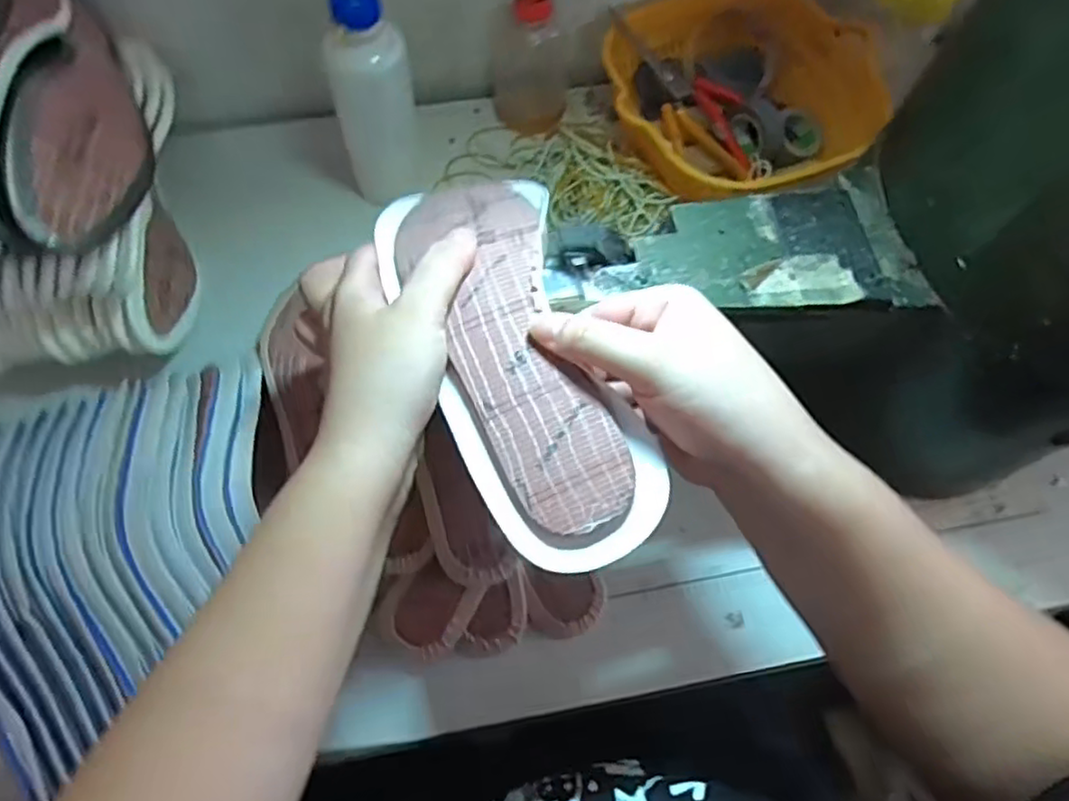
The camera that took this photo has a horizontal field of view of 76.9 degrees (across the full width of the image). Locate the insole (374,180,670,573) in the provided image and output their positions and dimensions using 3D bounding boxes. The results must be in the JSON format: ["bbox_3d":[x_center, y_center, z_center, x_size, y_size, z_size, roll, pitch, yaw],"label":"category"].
[{"bbox_3d":[-0.012,-0.029,0.325,0.083,0.027,0.225,-19,65,-8],"label":"insole"}]

